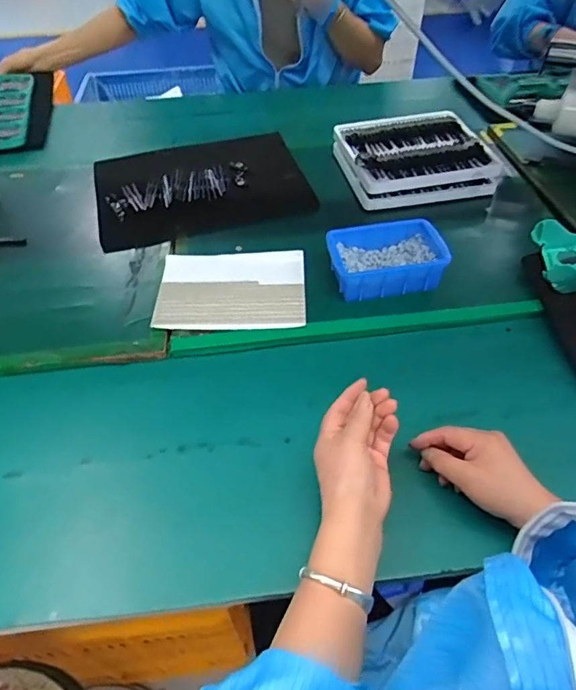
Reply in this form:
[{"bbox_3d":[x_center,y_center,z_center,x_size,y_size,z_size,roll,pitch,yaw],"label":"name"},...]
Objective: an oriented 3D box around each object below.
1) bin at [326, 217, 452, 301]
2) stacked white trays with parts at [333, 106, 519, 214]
[{"bbox_3d":[0.131,-0.116,0.675,0.150,0.060,0.106,-10,49,-8],"label":"bin"},{"bbox_3d":[0.223,-0.320,0.854,0.256,0.070,0.195,-10,49,-8],"label":"stacked white trays with parts"}]

